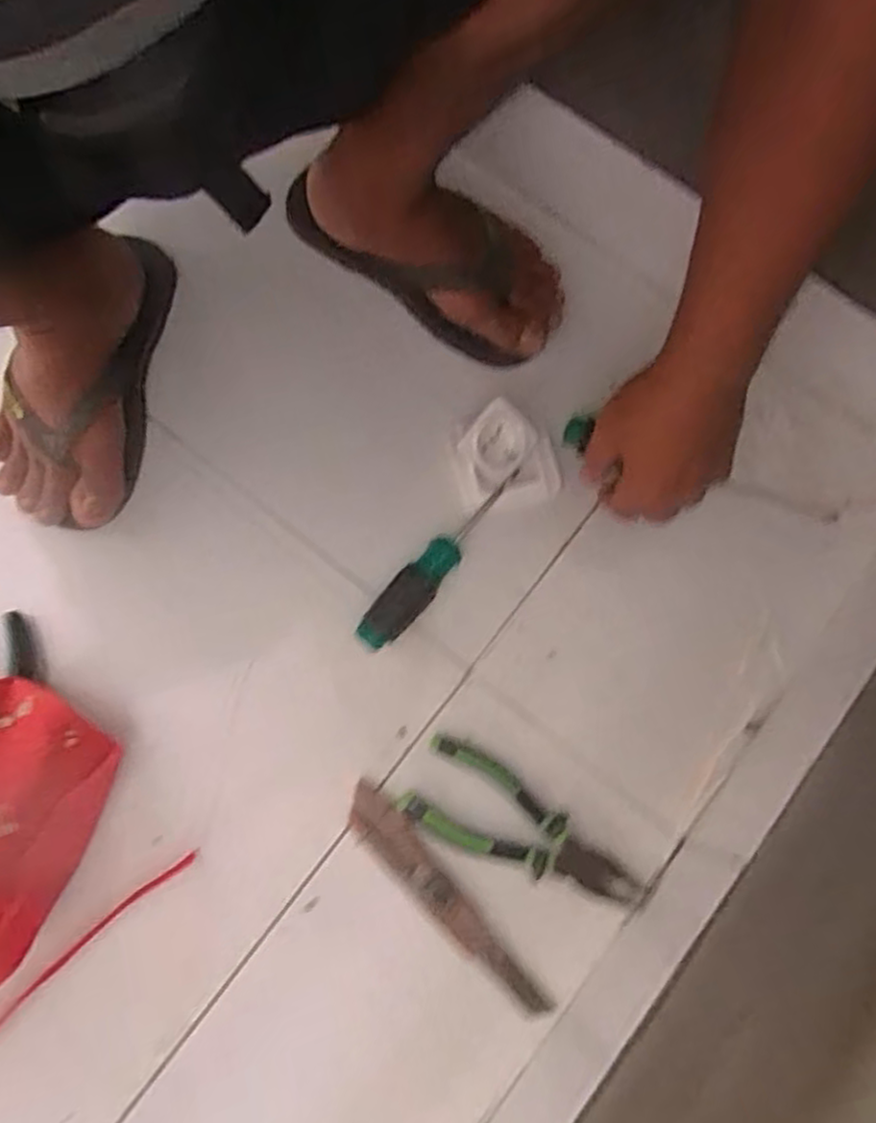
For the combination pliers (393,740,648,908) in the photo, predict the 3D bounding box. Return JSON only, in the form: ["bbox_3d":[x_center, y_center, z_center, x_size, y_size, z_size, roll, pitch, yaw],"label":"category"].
[{"bbox_3d":[0.063,0.185,0.508,0.170,0.014,0.062,27,78,6],"label":"combination pliers"}]

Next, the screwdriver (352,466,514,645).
[{"bbox_3d":[0.005,-0.001,0.548,0.031,0.028,0.170,42,80,9],"label":"screwdriver"}]

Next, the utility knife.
[{"bbox_3d":[0.005,0.230,0.495,0.030,0.018,0.186,-43,80,-10],"label":"utility knife"}]

